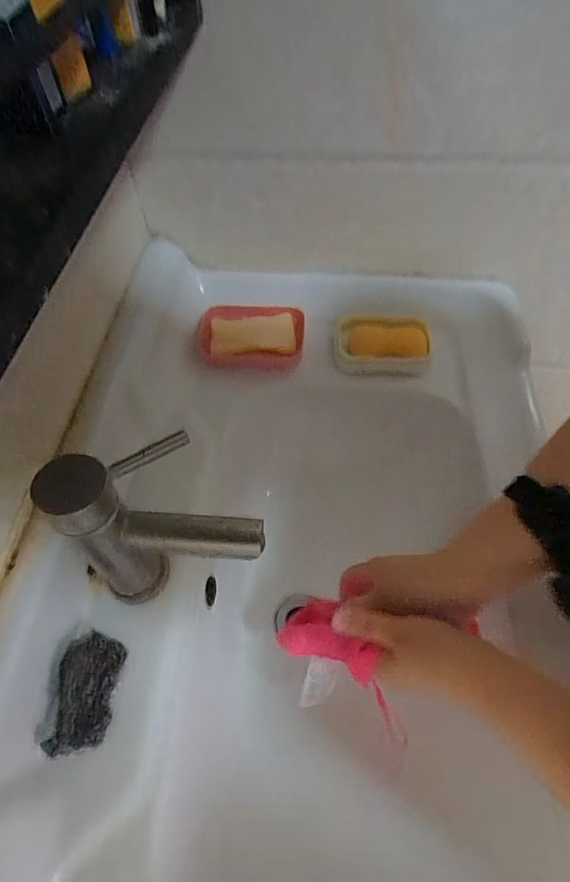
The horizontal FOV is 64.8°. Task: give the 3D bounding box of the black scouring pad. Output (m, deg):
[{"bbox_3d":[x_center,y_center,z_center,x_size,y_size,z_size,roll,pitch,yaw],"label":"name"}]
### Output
[{"bbox_3d":[-0.153,0.192,0.346,0.043,0.008,0.080,15,53,-15],"label":"black scouring pad"}]

